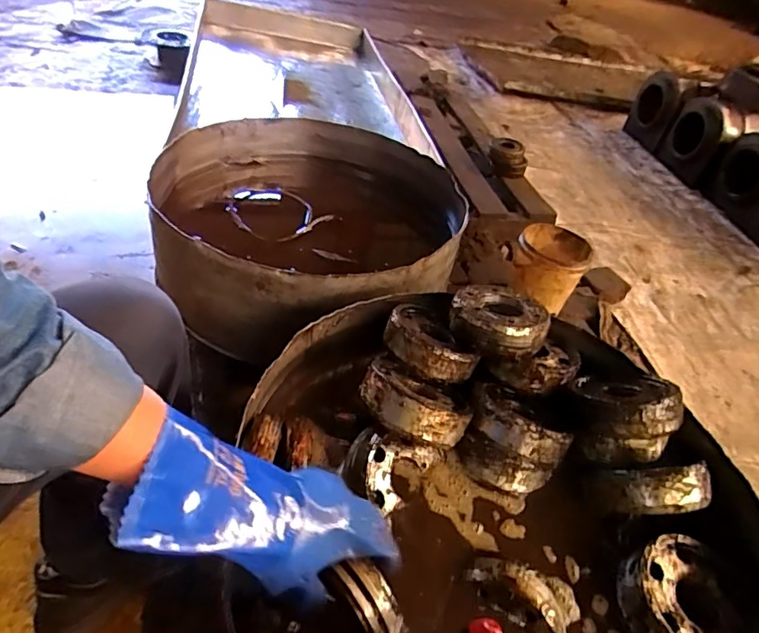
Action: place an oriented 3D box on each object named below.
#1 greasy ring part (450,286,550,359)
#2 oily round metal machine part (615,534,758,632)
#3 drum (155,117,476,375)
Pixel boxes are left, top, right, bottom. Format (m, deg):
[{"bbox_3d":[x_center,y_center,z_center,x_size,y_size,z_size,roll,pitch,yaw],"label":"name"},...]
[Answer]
[{"bbox_3d":[0.149,0.003,0.654,0.113,0.050,0.106,6,42,-6],"label":"greasy ring part"},{"bbox_3d":[0.291,0.269,0.488,0.111,0.035,0.116,6,42,-6],"label":"oily round metal machine part"},{"bbox_3d":[-0.128,-0.175,0.956,0.552,0.196,0.537,6,42,-6],"label":"drum"}]

